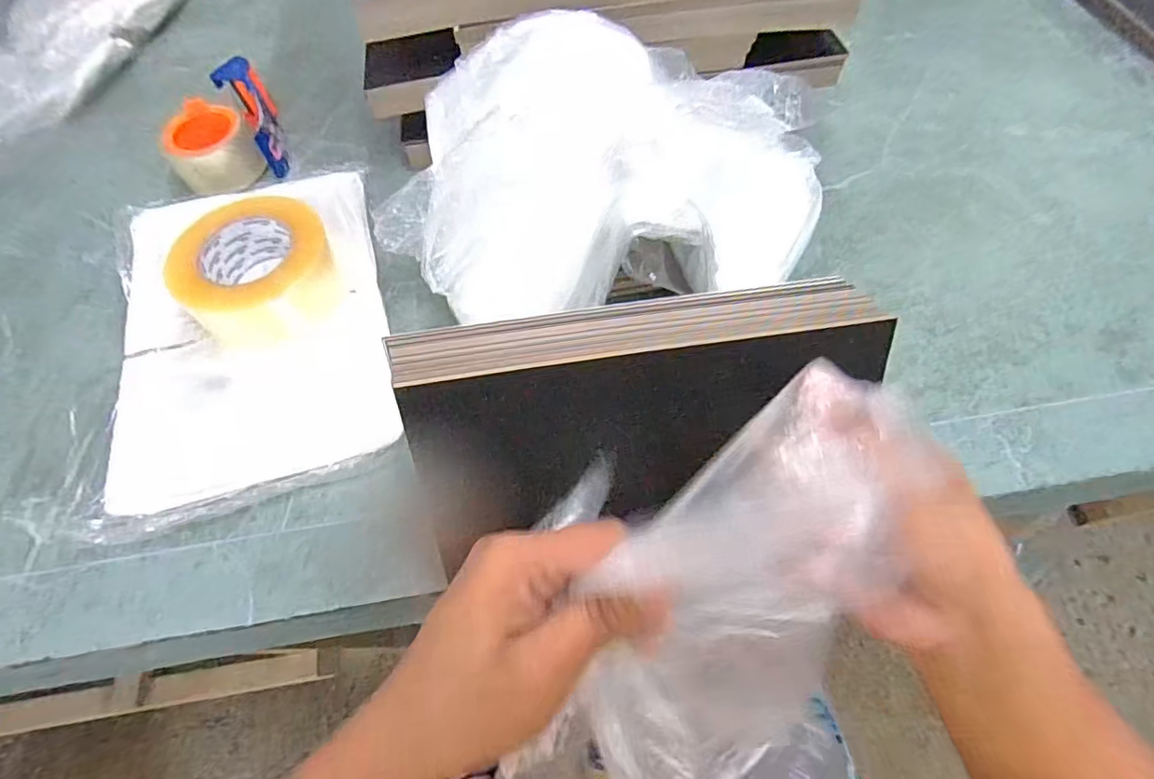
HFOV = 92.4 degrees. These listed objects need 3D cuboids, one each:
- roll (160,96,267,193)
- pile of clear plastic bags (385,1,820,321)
[{"bbox_3d":[-0.392,-0.260,0.601,0.086,0.055,0.099,-36,67,-16],"label":"roll"},{"bbox_3d":[0.033,-0.180,0.441,0.354,0.105,0.261,1,63,4],"label":"pile of clear plastic bags"}]

